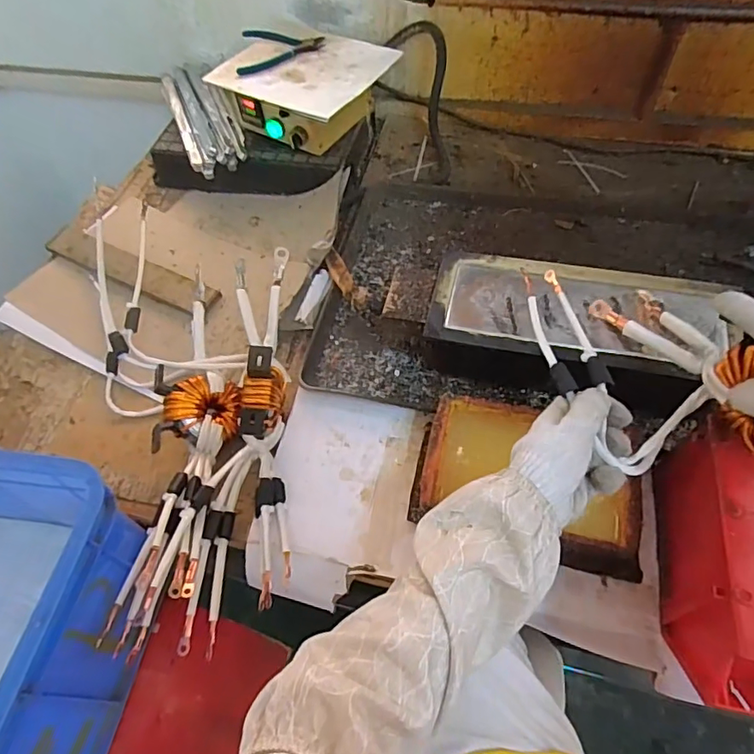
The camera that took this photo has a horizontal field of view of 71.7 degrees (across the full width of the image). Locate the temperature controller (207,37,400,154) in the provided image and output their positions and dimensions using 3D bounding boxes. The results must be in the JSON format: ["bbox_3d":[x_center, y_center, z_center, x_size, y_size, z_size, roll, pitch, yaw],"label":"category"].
[{"bbox_3d":[-0.115,-0.460,0.846,0.246,0.094,0.188,28,63,21],"label":"temperature controller"}]

